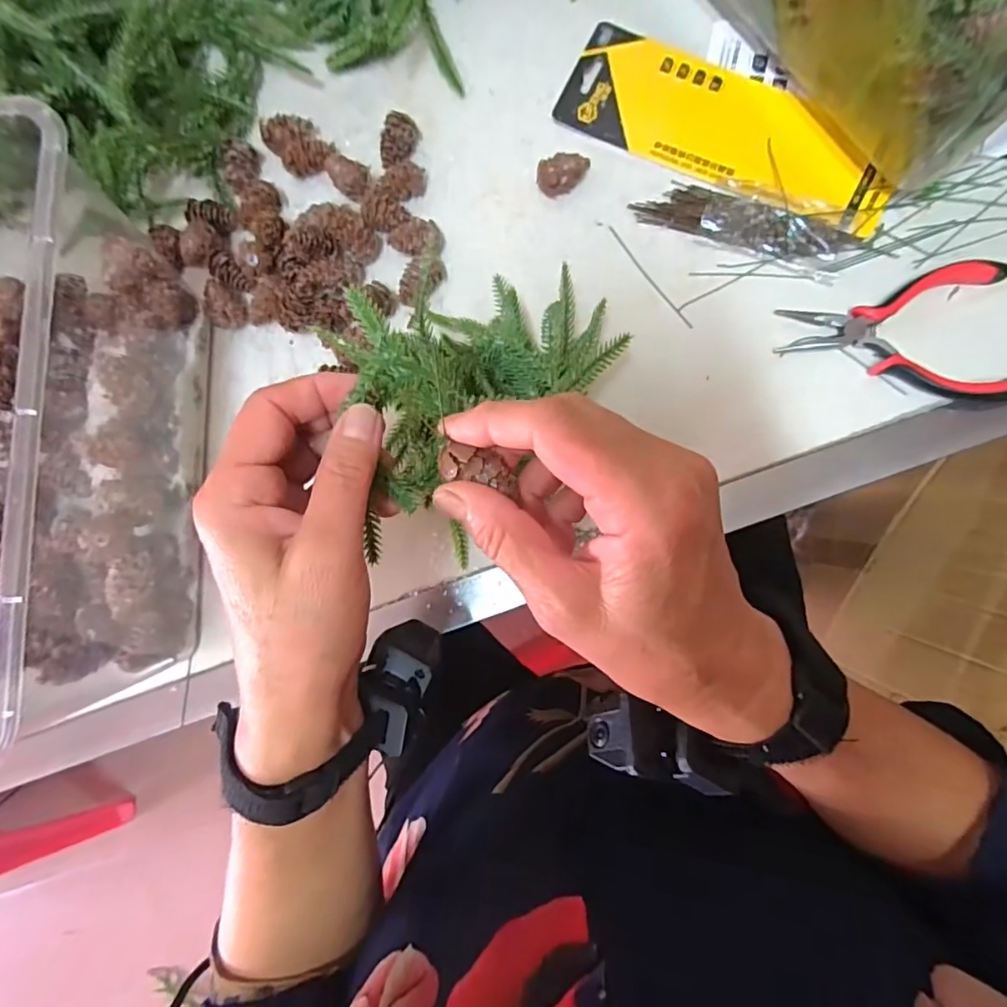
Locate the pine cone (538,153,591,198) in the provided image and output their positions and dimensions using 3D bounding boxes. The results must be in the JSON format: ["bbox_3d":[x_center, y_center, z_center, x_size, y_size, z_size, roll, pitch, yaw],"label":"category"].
[{"bbox_3d":[0.040,-0.217,0.358,0.033,0.020,0.019,0,83,6],"label":"pine cone"}]

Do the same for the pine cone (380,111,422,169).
[{"bbox_3d":[-0.073,-0.249,0.373,0.018,0.019,0.036,15,85,8],"label":"pine cone"}]

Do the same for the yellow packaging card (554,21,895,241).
[{"bbox_3d":[0.147,-0.246,0.352,0.220,0.011,0.078,29,89,9],"label":"yellow packaging card"}]

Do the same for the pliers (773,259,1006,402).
[{"bbox_3d":[0.237,-0.101,0.324,0.129,0.012,0.082,-1,83,6],"label":"pliers"}]

